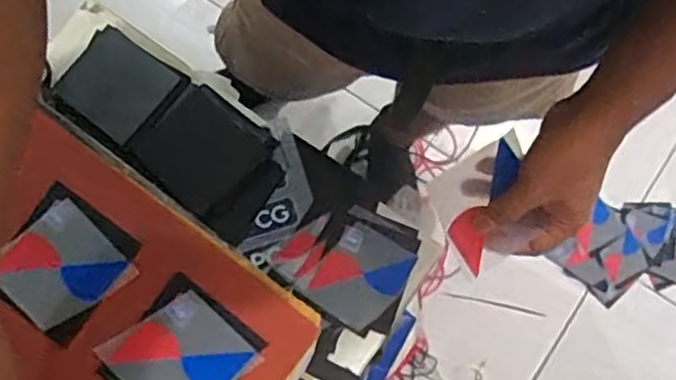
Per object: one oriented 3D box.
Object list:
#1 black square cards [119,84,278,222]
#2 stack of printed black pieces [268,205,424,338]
[{"bbox_3d":[-0.139,-0.044,0.715,0.104,0.014,0.110,42,82,6],"label":"black square cards"},{"bbox_3d":[0.008,0.071,0.701,0.128,0.012,0.113,24,80,3],"label":"stack of printed black pieces"}]

